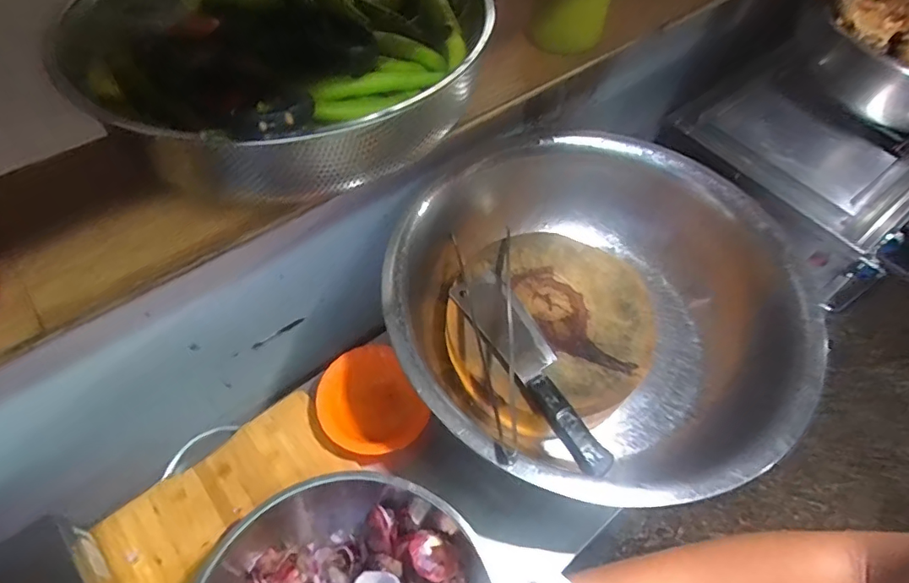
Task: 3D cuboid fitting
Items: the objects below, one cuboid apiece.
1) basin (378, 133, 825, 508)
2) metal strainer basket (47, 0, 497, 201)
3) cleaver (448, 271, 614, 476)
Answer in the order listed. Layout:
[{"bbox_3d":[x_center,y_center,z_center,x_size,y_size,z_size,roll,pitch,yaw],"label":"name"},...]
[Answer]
[{"bbox_3d":[0.190,0.022,0.743,0.541,0.167,0.515,2,56,-3],"label":"basin"},{"bbox_3d":[-0.114,-0.167,0.367,0.270,0.094,0.260,38,61,20],"label":"metal strainer basket"},{"bbox_3d":[0.103,0.092,0.687,0.077,0.037,0.309,-24,61,-19],"label":"cleaver"}]

